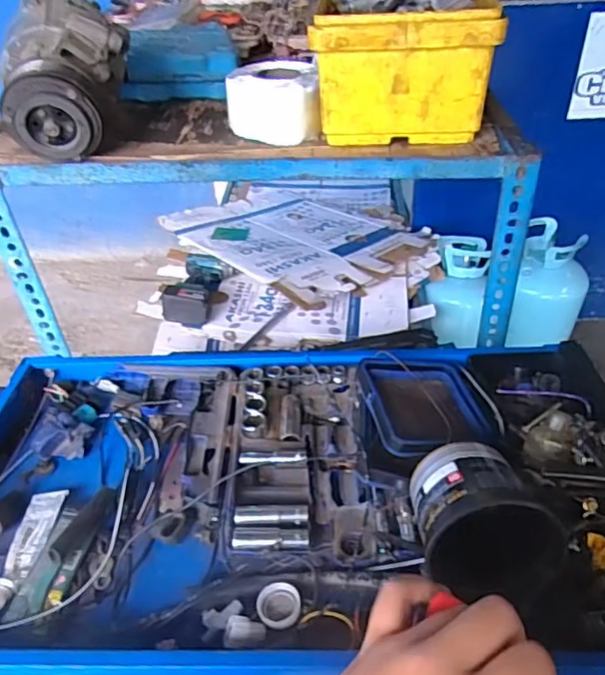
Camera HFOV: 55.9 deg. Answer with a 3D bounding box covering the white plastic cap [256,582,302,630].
[{"bbox_3d":[-0.019,0.212,0.450,0.033,0.011,0.034,-2,39,2],"label":"white plastic cap"}]

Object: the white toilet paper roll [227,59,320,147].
[{"bbox_3d":[-0.036,-0.277,0.676,0.106,0.068,0.101,-5,39,-2],"label":"white toilet paper roll"}]

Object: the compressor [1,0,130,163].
[{"bbox_3d":[-0.246,-0.288,0.605,0.119,0.140,0.166,-5,39,-2],"label":"compressor"}]

